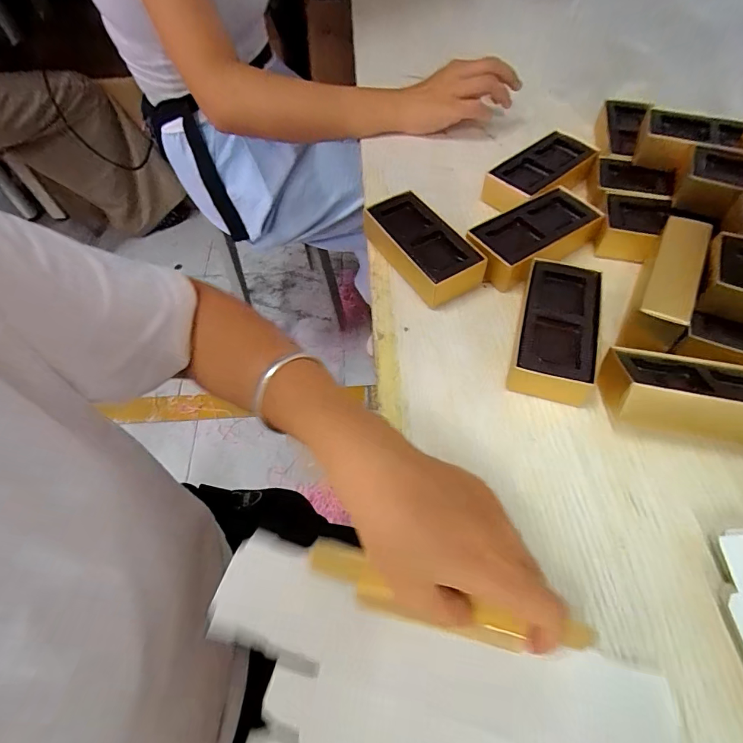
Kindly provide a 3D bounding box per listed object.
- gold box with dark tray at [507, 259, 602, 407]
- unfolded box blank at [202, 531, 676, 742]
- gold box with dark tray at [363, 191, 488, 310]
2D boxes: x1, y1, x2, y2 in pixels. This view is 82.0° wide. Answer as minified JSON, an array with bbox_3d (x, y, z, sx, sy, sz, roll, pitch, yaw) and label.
[{"bbox_3d":[0.146,-0.034,0.337,0.062,0.033,0.118,14,59,11],"label":"gold box with dark tray"},{"bbox_3d":[0.022,0.178,0.219,0.239,0.009,0.127,14,56,9],"label":"unfolded box blank"},{"bbox_3d":[0.046,-0.113,0.391,0.064,0.035,0.122,-31,62,-16],"label":"gold box with dark tray"}]

